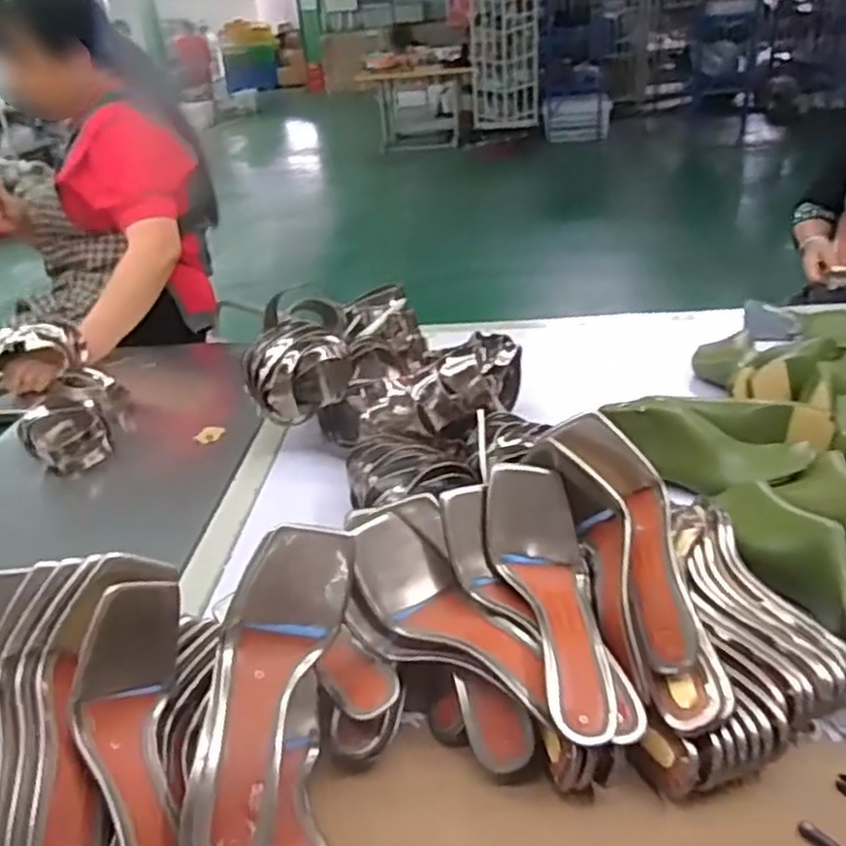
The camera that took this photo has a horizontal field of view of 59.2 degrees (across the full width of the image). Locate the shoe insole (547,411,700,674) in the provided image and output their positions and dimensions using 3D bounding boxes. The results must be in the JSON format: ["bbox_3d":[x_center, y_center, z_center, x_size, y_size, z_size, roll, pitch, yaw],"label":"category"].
[{"bbox_3d":[0.170,0.087,0.600,0.069,0.040,0.227,-8,52,-3],"label":"shoe insole"}]

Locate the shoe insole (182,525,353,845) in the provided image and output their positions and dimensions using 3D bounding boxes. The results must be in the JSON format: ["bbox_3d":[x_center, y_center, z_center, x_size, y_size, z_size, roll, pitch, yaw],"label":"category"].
[{"bbox_3d":[-0.112,0.180,0.518,0.074,0.047,0.223,2,55,15],"label":"shoe insole"}]

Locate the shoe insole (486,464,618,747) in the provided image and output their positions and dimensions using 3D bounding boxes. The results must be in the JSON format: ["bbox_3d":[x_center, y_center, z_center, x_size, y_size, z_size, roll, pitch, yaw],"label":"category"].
[{"bbox_3d":[0.098,0.129,0.568,0.072,0.059,0.223,-8,41,-3],"label":"shoe insole"}]

